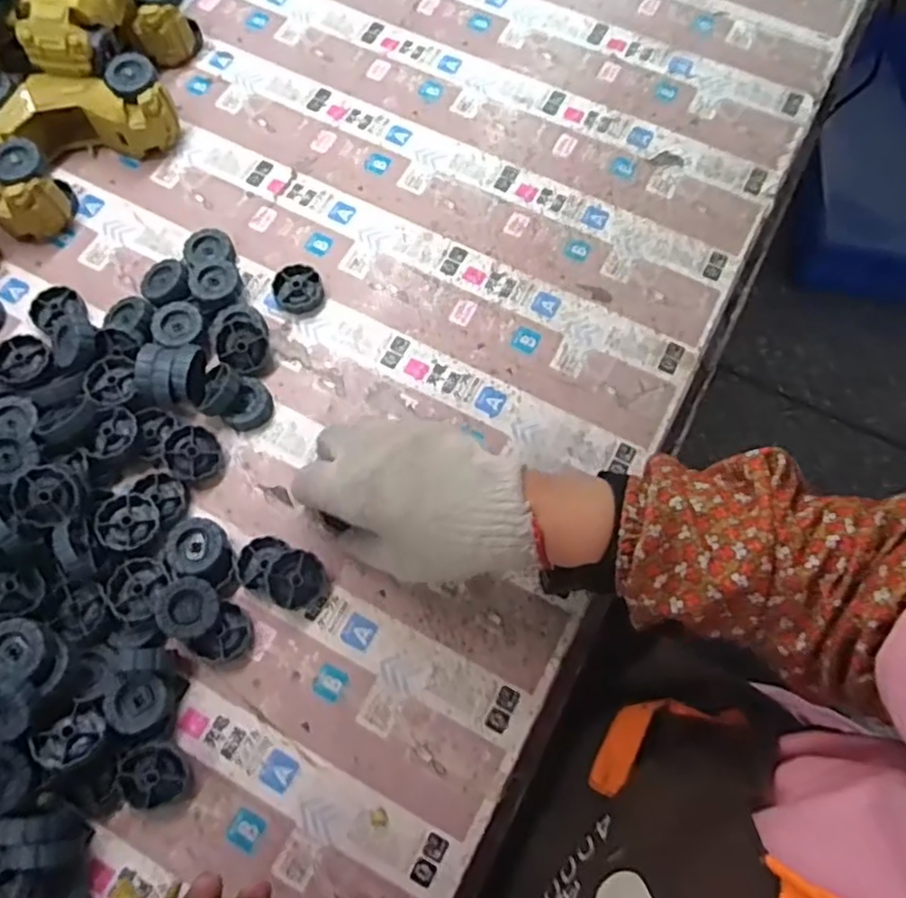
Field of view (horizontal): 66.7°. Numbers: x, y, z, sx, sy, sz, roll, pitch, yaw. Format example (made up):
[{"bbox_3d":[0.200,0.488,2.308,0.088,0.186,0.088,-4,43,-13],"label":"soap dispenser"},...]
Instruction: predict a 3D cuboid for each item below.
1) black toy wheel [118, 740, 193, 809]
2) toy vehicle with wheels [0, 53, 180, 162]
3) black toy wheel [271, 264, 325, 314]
[{"bbox_3d":[-0.180,0.197,0.416,0.035,0.019,0.035,0,71,1],"label":"black toy wheel"},{"bbox_3d":[-0.310,-0.276,0.566,0.154,0.058,0.059,-10,71,-3],"label":"toy vehicle with wheels"},{"bbox_3d":[-0.121,-0.125,0.540,0.037,0.011,0.039,0,71,1],"label":"black toy wheel"}]

